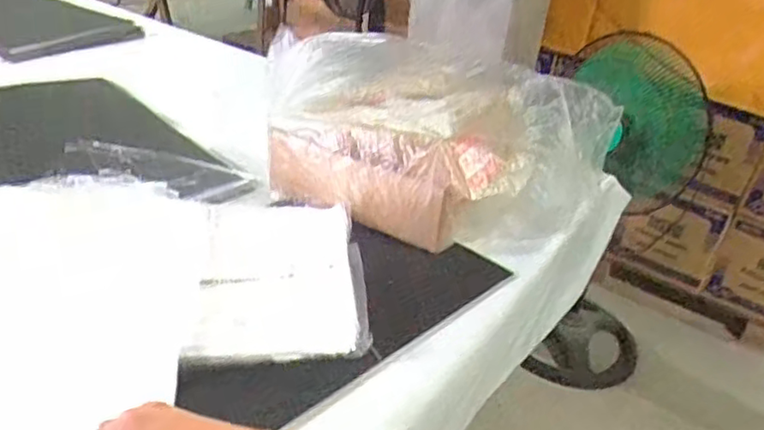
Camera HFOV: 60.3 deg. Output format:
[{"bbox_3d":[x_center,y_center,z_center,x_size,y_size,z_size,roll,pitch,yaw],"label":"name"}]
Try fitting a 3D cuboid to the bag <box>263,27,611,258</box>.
[{"bbox_3d":[0.070,-0.094,0.740,0.385,0.118,0.277,2,31,-8],"label":"bag"}]

